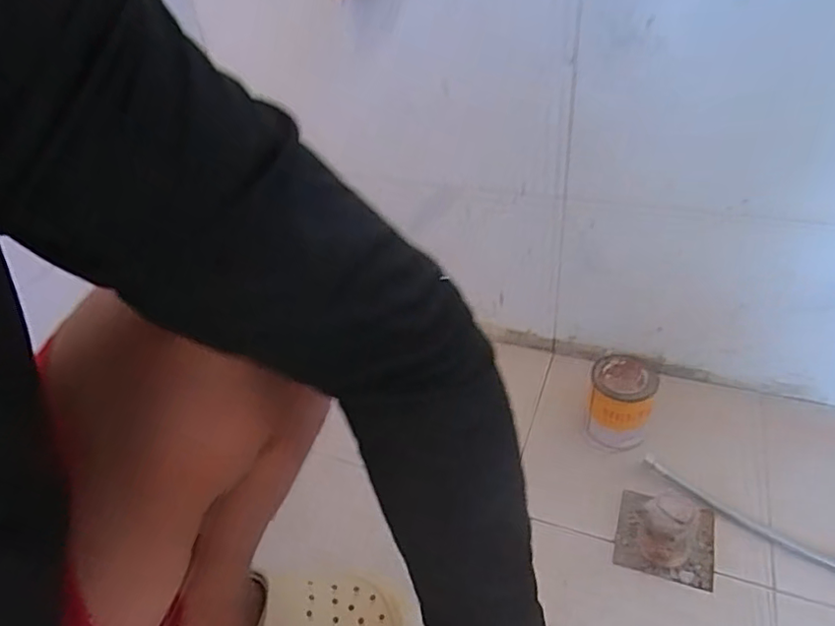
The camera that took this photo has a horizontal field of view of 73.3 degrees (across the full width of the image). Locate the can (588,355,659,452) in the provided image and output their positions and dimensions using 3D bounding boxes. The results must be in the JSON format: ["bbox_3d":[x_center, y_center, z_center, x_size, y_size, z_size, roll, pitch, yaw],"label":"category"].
[{"bbox_3d":[0.273,0.123,0.754,0.076,0.113,0.073,14,43,23],"label":"can"}]

